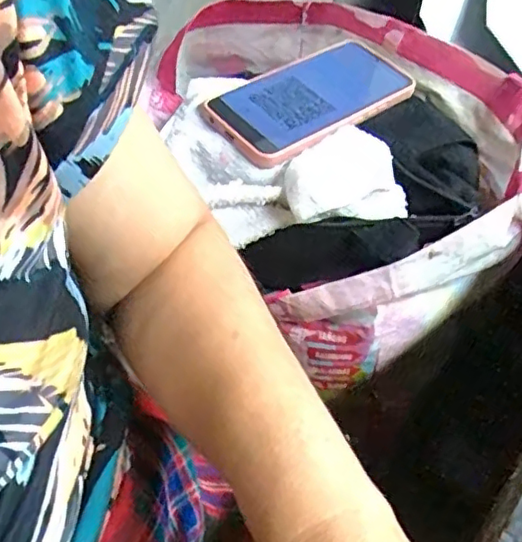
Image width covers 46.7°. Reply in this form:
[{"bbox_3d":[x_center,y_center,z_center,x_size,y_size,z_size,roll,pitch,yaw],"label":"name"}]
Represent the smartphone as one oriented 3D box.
[{"bbox_3d":[0.039,-0.136,0.466,0.167,0.010,0.083,-34,65,-28],"label":"smartphone"}]

